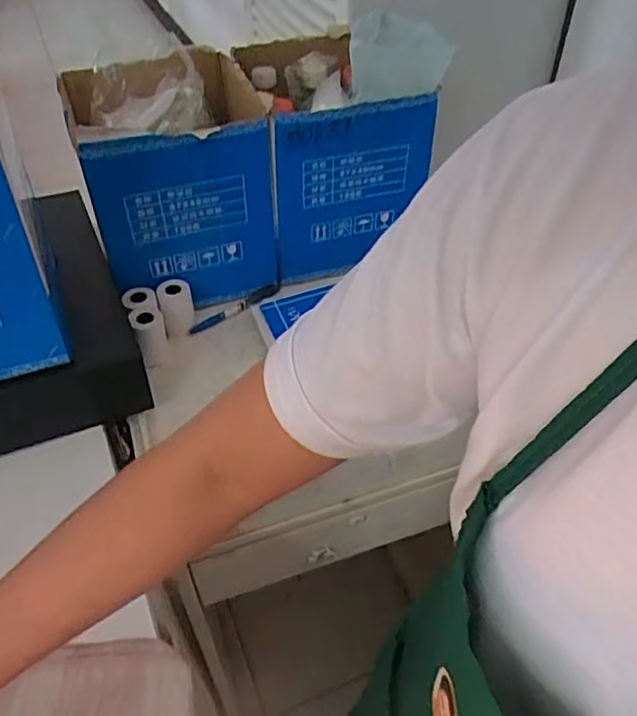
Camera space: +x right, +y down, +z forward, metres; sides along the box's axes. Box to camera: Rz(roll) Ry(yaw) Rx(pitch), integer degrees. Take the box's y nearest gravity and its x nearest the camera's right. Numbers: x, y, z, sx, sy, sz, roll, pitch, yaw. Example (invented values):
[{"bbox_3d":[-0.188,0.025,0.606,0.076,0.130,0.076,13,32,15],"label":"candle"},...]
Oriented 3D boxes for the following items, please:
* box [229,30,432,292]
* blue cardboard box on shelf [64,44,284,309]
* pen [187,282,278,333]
[{"bbox_3d":[0.016,-0.245,0.752,0.182,0.230,0.175,-16,46,-14],"label":"box"},{"bbox_3d":[-0.158,-0.189,0.713,0.186,0.239,0.158,-15,46,-14],"label":"blue cardboard box on shelf"},{"bbox_3d":[-0.101,-0.060,0.744,0.123,0.015,0.016,-28,50,-24],"label":"pen"}]

